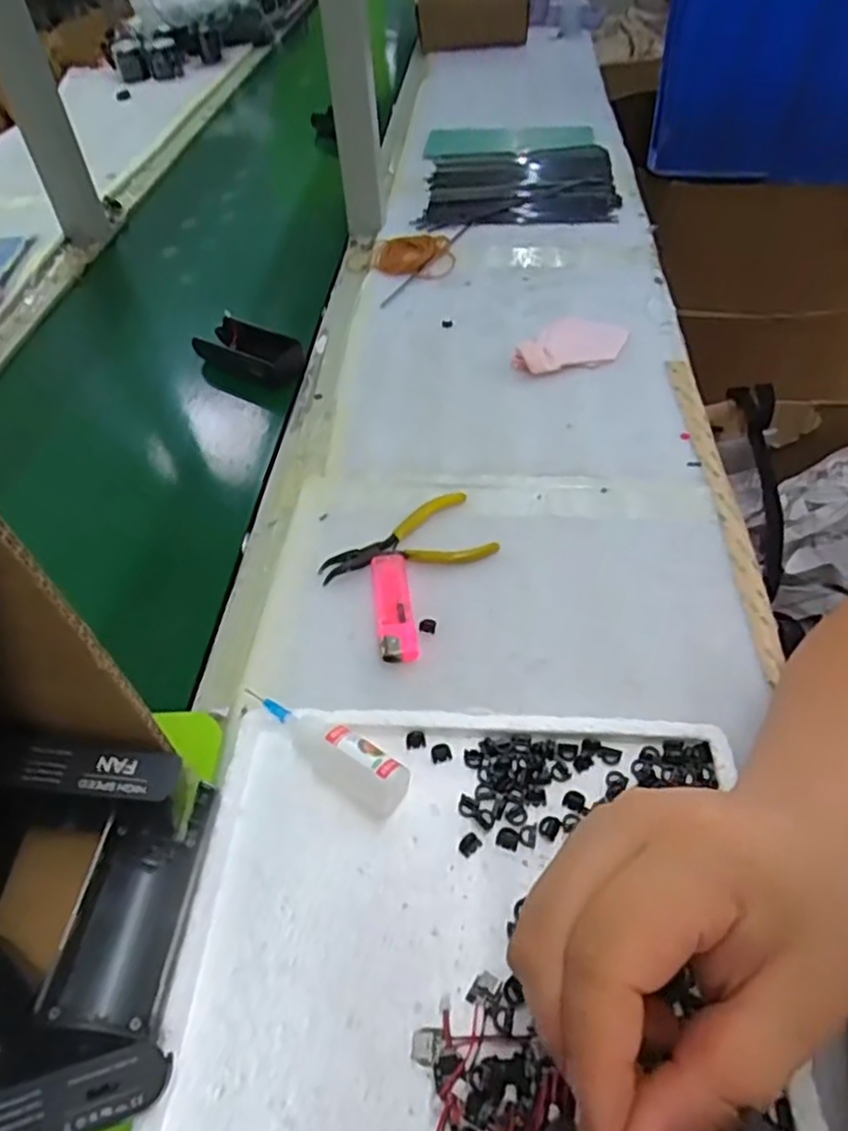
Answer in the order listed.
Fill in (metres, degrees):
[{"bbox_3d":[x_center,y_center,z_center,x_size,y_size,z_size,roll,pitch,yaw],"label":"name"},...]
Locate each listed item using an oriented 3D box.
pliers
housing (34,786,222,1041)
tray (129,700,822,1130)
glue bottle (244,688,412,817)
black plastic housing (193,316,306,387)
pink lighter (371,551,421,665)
[{"bbox_3d":[-0.014,-0.019,0.483,0.115,0.008,0.060,-13,50,-6],"label":"pliers"},{"bbox_3d":[-0.127,0.143,0.306,0.045,0.025,0.101,11,47,-8],"label":"housing"},{"bbox_3d":[0.013,0.184,0.287,0.239,0.038,0.268,1,50,5],"label":"tray"},{"bbox_3d":[-0.051,0.090,0.357,0.099,0.023,0.024,29,58,25],"label":"glue bottle"},{"bbox_3d":[-0.161,-0.200,0.645,0.109,0.025,0.046,27,57,24],"label":"black plastic housing"},{"bbox_3d":[-0.019,0.025,0.442,0.023,0.009,0.083,-8,50,-3],"label":"pink lighter"}]

